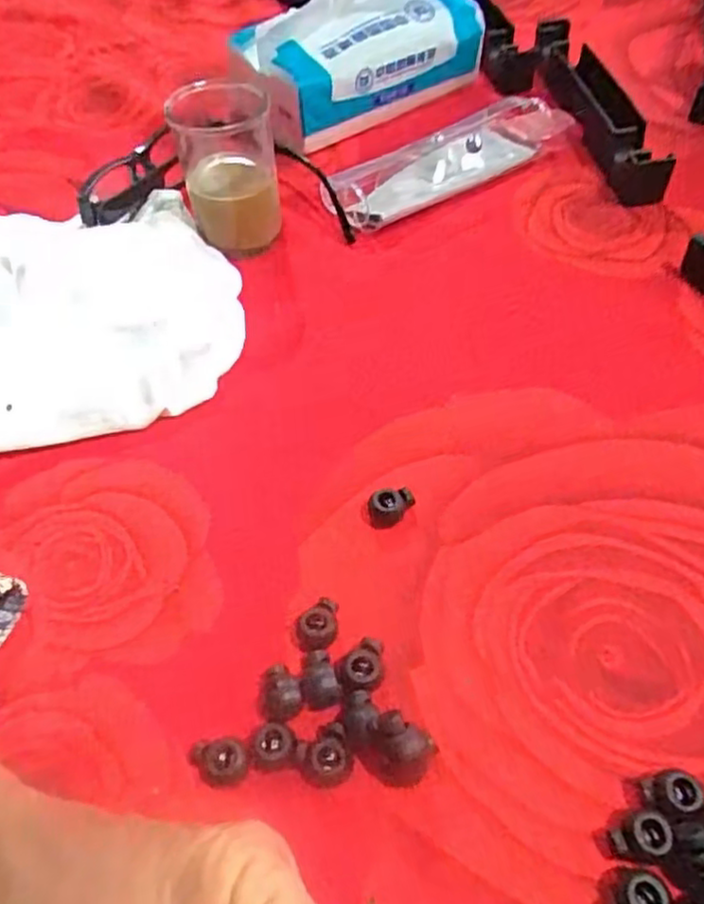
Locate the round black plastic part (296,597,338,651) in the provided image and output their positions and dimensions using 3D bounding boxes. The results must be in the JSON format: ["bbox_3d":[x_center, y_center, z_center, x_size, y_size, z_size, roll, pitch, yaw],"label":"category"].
[{"bbox_3d":[-0.013,0.066,0.264,0.015,0.010,0.019,-1,53,3],"label":"round black plastic part"}]

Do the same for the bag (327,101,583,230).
[{"bbox_3d":[0.062,-0.187,0.437,0.162,0.027,0.049,-30,57,-18],"label":"bag"}]

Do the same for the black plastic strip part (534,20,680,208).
[{"bbox_3d":[0.160,-0.225,0.457,0.028,0.036,0.170,-9,53,-3],"label":"black plastic strip part"}]

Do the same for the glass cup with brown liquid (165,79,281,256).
[{"bbox_3d":[-0.068,-0.156,0.389,0.053,0.076,0.047,-7,53,-1],"label":"glass cup with brown liquid"}]

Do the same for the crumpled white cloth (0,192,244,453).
[{"bbox_3d":[-0.186,-0.073,0.358,0.250,0.035,0.171,-9,53,-3],"label":"crumpled white cloth"}]

